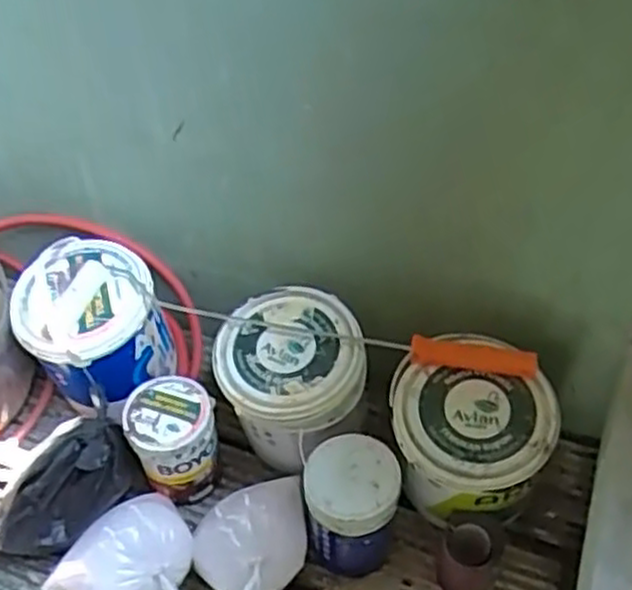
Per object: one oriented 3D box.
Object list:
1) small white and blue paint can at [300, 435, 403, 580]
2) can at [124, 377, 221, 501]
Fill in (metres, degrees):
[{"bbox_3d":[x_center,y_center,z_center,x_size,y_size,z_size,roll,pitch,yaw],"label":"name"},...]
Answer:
[{"bbox_3d":[0.043,0.257,0.923,0.102,0.174,0.104,-1,47,1],"label":"small white and blue paint can"},{"bbox_3d":[-0.181,0.192,1.002,0.105,0.149,0.100,-1,47,1],"label":"can"}]

